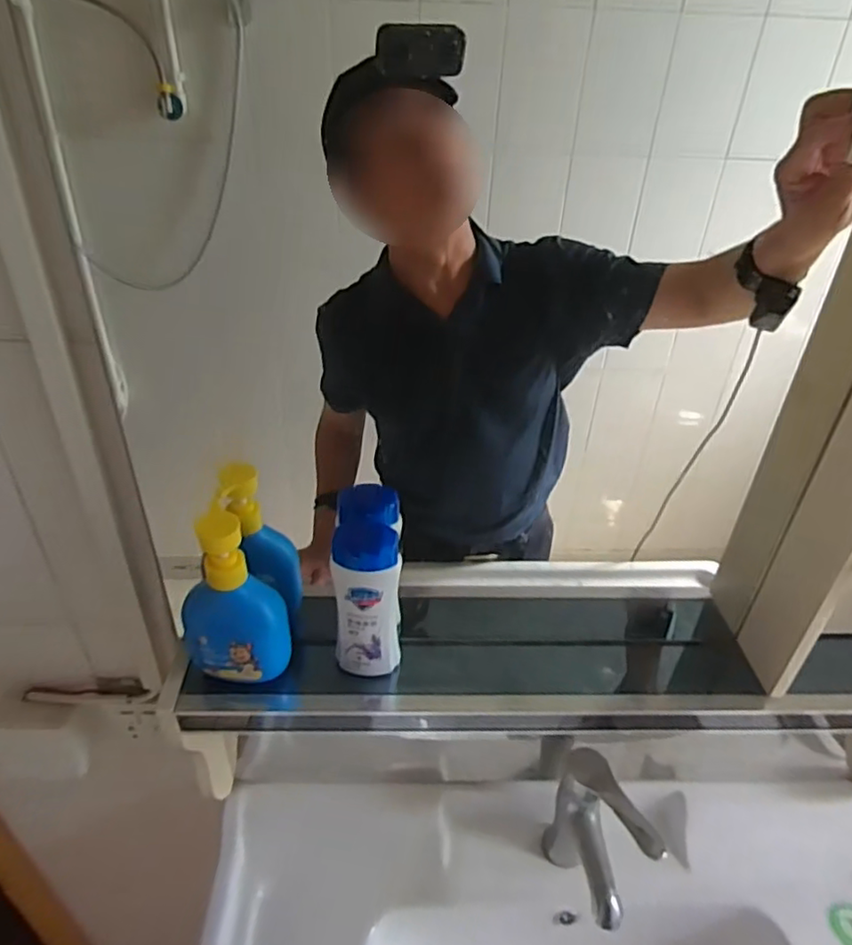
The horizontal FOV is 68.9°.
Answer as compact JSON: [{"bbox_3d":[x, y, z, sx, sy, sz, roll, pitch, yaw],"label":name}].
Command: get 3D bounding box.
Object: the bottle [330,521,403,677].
[{"bbox_3d":[-0.051,0.113,0.545,0.058,0.143,0.048,3,33,2],"label":"bottle"}]

